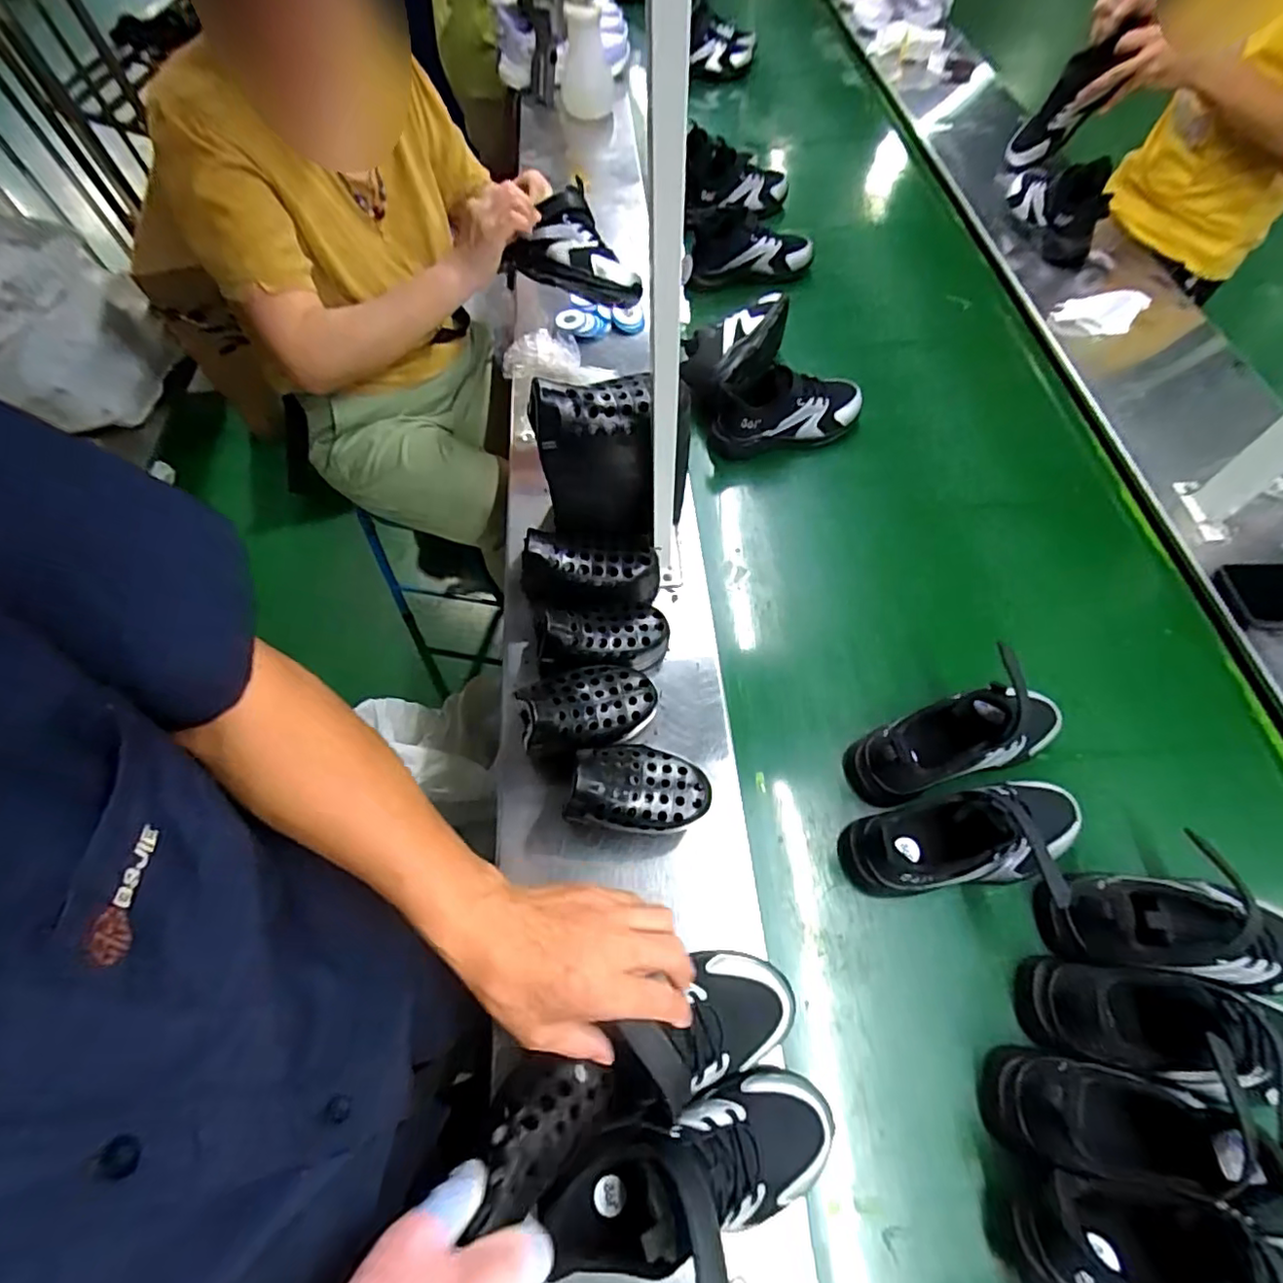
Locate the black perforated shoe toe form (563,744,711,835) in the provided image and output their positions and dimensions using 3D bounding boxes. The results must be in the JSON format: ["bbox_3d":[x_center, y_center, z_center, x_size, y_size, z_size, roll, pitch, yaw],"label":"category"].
[{"bbox_3d":[-0.004,0.123,0.513,0.123,0.061,0.073,6,62,6],"label":"black perforated shoe toe form"}]

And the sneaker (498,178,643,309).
[{"bbox_3d":[-0.073,-0.483,0.741,0.169,0.085,0.099,21,64,14],"label":"sneaker"}]

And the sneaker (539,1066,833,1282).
[{"bbox_3d":[0.042,0.362,0.388,0.192,0.104,0.096,-18,61,-9],"label":"sneaker"}]

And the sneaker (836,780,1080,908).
[{"bbox_3d":[0.295,0.170,0.539,0.207,0.112,0.084,-6,61,-1],"label":"sneaker"}]

